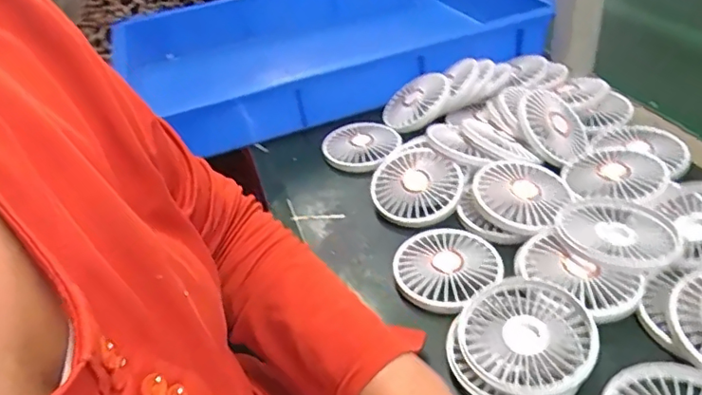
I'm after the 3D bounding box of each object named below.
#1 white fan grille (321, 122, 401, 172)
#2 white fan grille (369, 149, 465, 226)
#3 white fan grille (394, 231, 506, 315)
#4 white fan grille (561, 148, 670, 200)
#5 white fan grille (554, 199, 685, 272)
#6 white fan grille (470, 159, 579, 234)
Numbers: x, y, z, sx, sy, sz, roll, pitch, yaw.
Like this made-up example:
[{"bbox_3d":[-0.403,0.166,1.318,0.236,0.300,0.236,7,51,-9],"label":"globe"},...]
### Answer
[{"bbox_3d":[0.010,-0.058,0.604,0.083,0.021,0.083,-4,37,3],"label":"white fan grille"},{"bbox_3d":[0.061,-0.011,0.516,0.088,0.009,0.083,-8,55,12],"label":"white fan grille"},{"bbox_3d":[0.079,0.058,0.443,0.085,0.014,0.082,-4,37,3],"label":"white fan grille"},{"bbox_3d":[0.241,-0.024,0.492,0.096,0.010,0.096,-4,37,3],"label":"white fan grille"},{"bbox_3d":[0.210,0.028,0.422,0.086,0.011,0.086,2,38,11],"label":"white fan grille"},{"bbox_3d":[0.150,-0.007,0.468,0.083,0.012,0.080,-1,37,7],"label":"white fan grille"}]

